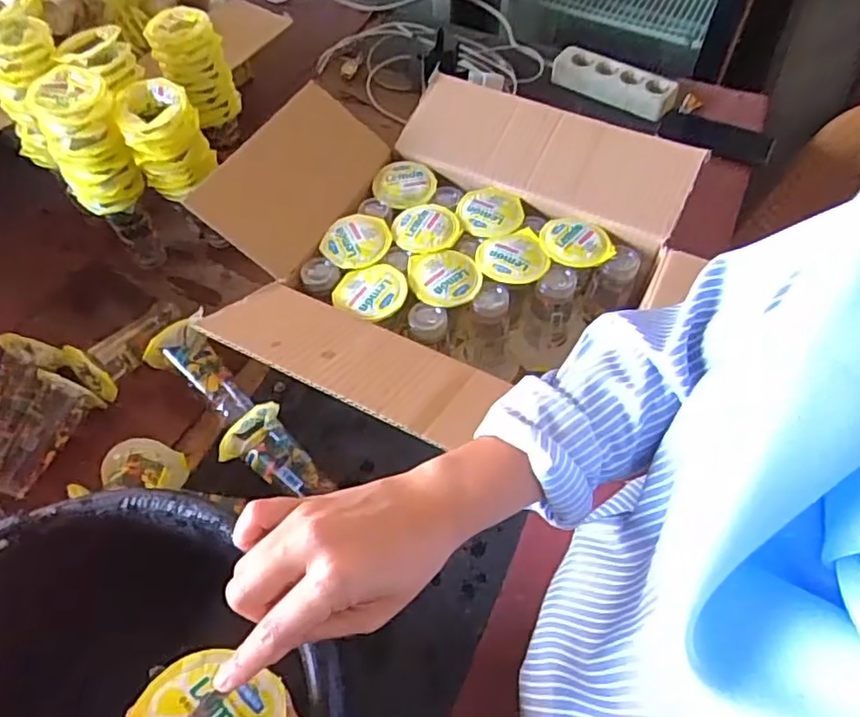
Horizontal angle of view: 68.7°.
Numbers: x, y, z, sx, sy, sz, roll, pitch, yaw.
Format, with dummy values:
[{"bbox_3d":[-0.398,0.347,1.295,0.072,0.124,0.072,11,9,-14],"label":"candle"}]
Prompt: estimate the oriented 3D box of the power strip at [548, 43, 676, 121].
[{"bbox_3d":[0.296,-0.449,1.029,0.206,0.051,0.054,33,61,20],"label":"power strip"}]

